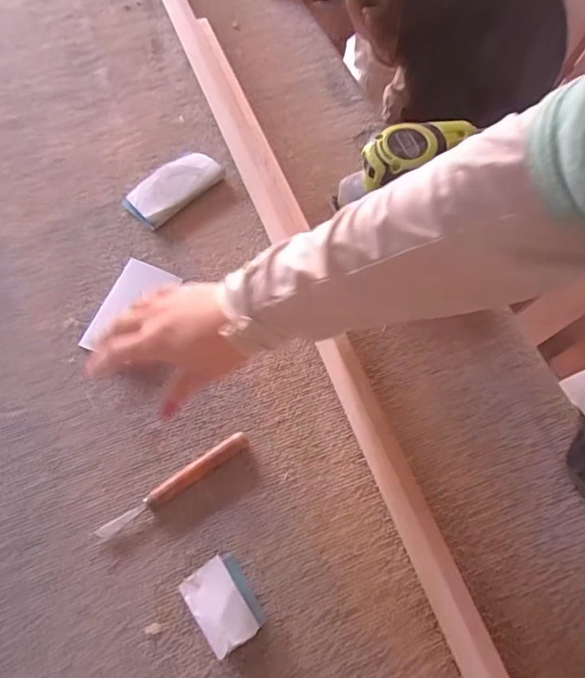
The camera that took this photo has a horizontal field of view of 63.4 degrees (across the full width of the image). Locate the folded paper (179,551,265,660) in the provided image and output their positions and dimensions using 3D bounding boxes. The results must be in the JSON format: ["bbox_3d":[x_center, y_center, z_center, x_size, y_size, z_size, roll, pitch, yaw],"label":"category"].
[{"bbox_3d":[-0.058,0.221,0.397,0.049,0.027,0.065,-33,72,-13],"label":"folded paper"}]

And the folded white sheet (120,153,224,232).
[{"bbox_3d":[-0.144,-0.185,0.576,0.067,0.018,0.117,42,74,15],"label":"folded white sheet"}]

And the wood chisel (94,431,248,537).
[{"bbox_3d":[-0.109,0.138,0.443,0.156,0.015,0.018,-34,72,-13],"label":"wood chisel"}]

